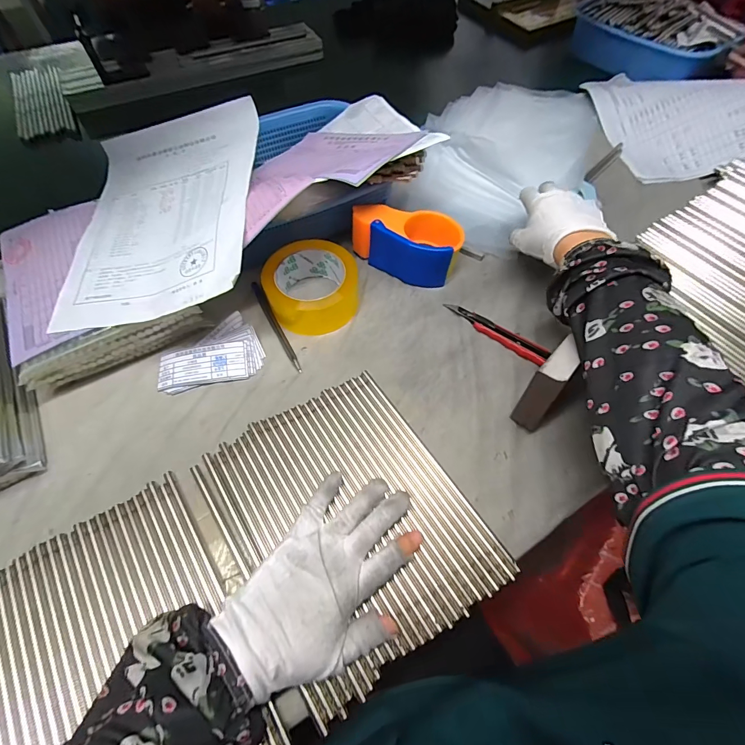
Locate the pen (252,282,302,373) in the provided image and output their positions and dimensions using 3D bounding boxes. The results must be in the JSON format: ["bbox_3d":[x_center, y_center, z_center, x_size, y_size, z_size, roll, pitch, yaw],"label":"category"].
[{"bbox_3d":[-0.117,-0.058,0.429,0.009,0.007,0.147,-26,62,-14],"label":"pen"}]

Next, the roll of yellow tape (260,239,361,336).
[{"bbox_3d":[-0.070,-0.101,0.422,0.105,0.050,0.097,0,62,0],"label":"roll of yellow tape"}]

